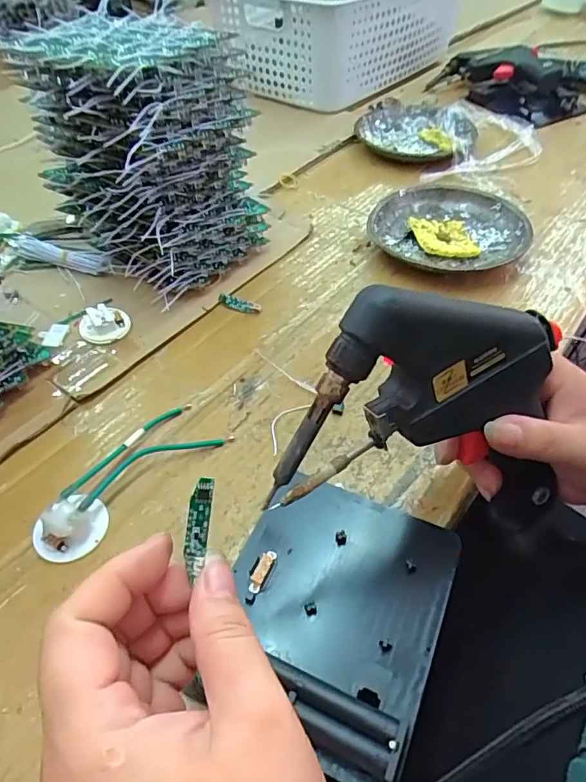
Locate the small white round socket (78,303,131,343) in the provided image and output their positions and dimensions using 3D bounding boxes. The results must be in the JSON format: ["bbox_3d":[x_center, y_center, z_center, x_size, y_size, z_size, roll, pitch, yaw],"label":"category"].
[{"bbox_3d":[-0.152,-0.055,0.414,0.038,0.018,0.030,-22,51,-18],"label":"small white round socket"}]

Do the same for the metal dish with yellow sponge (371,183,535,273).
[{"bbox_3d":[0.149,-0.162,0.505,0.143,0.027,0.124,4,48,5],"label":"metal dish with yellow sponge"}]

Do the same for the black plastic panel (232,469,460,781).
[{"bbox_3d":[0.020,0.109,0.271,0.109,0.022,0.132,19,51,18],"label":"black plastic panel"}]

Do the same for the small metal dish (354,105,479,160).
[{"bbox_3d":[0.159,-0.333,0.660,0.144,0.021,0.154,-1,48,1],"label":"small metal dish"}]

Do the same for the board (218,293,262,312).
[{"bbox_3d":[-0.047,-0.076,0.449,0.041,0.006,0.011,21,51,19],"label":"board"}]

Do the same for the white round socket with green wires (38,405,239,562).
[{"bbox_3d":[-0.105,0.051,0.324,0.048,0.017,0.129,34,57,28],"label":"white round socket with green wires"}]

